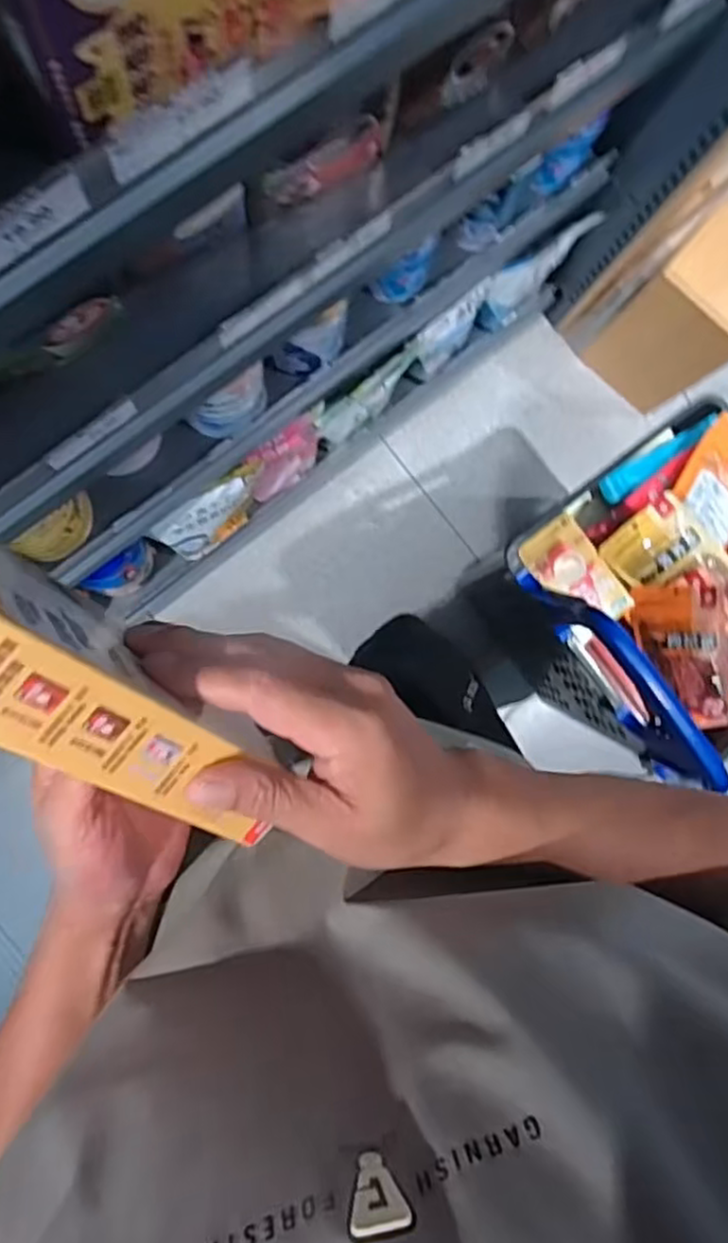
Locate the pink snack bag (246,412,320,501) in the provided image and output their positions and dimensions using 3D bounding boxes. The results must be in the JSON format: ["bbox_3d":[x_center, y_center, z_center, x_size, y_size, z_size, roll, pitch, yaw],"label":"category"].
[{"bbox_3d":[-0.137,-0.276,1.213,0.135,0.173,0.048,-33,92,-7],"label":"pink snack bag"}]

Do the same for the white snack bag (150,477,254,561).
[{"bbox_3d":[-0.258,-0.167,1.187,0.165,0.204,0.043,-32,92,-7],"label":"white snack bag"}]

